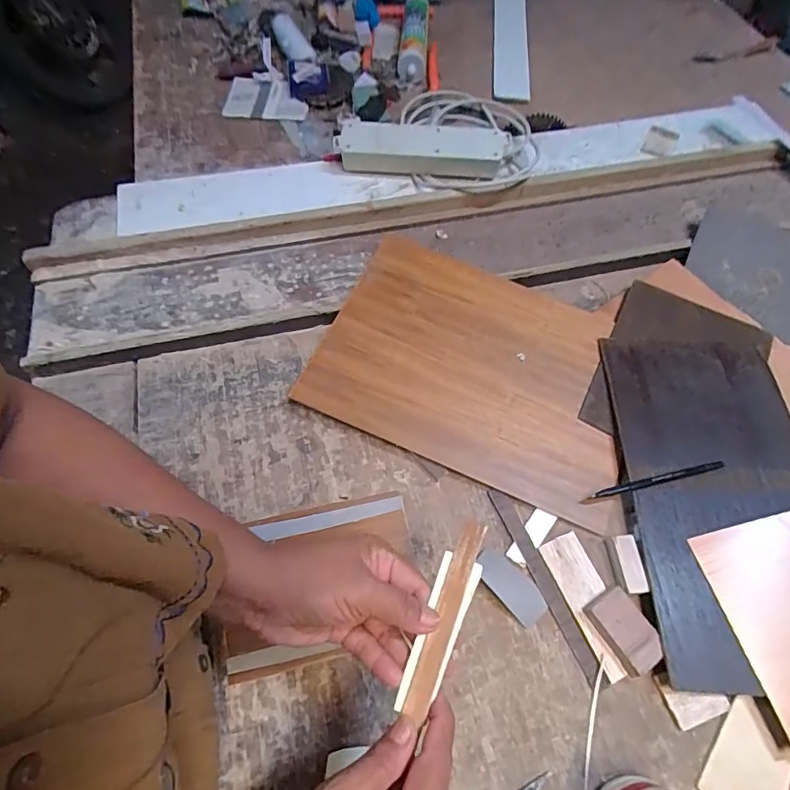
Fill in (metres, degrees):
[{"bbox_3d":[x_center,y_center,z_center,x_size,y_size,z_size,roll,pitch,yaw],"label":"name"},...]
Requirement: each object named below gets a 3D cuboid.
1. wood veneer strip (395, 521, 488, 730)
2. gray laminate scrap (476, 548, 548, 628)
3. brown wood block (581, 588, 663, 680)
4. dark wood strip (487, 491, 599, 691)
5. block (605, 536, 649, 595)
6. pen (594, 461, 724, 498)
[{"bbox_3d":[0.033,0.142,0.305,0.025,0.007,0.120,17,74,18],"label":"wood veneer strip"},{"bbox_3d":[0.109,0.178,0.446,0.034,0.006,0.073,-39,69,-19],"label":"gray laminate scrap"},{"bbox_3d":[0.202,0.208,0.418,0.040,0.024,0.064,-27,66,-14],"label":"brown wood block"},{"bbox_3d":[0.140,0.173,0.448,0.017,0.005,0.179,-21,65,-11],"label":"dark wood strip"},{"bbox_3d":[0.219,0.162,0.450,0.023,0.018,0.051,-3,62,-2],"label":"block"},{"bbox_3d":[0.265,0.087,0.478,0.138,0.011,0.010,-12,63,-7],"label":"pen"}]

